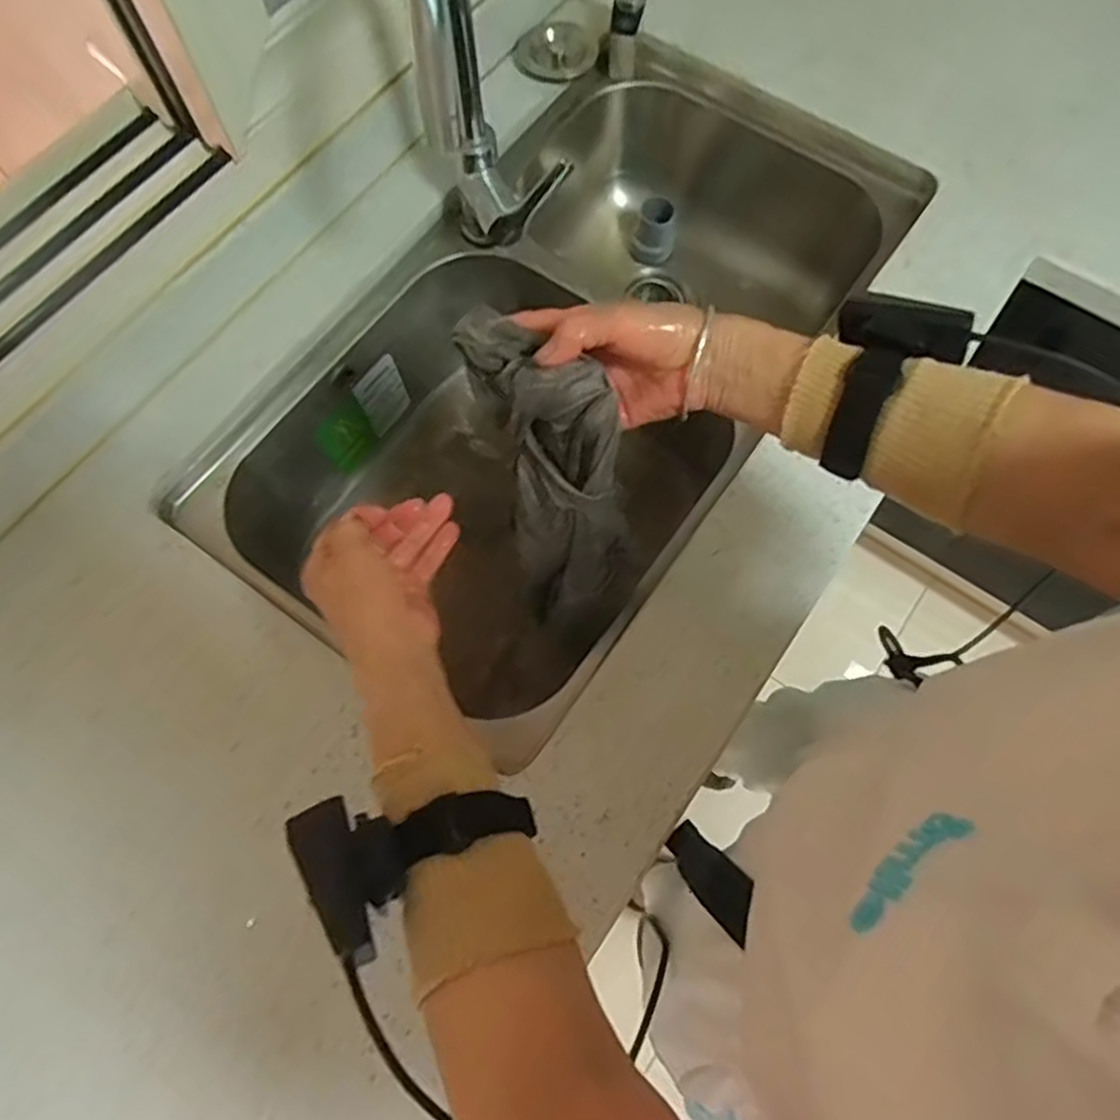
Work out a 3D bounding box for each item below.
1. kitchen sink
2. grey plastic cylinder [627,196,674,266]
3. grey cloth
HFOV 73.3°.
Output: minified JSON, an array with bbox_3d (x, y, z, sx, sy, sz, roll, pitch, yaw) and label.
[{"bbox_3d":[0.016,-0.183,0.825,0.409,0.246,0.721,33,76,13],"label":"kitchen sink"},{"bbox_3d":[0.114,-0.407,0.932,0.054,0.066,0.043,3,71,4],"label":"grey plastic cylinder"},{"bbox_3d":[-0.001,-0.047,0.543,0.084,0.260,0.066,-13,46,-2],"label":"grey cloth"}]

